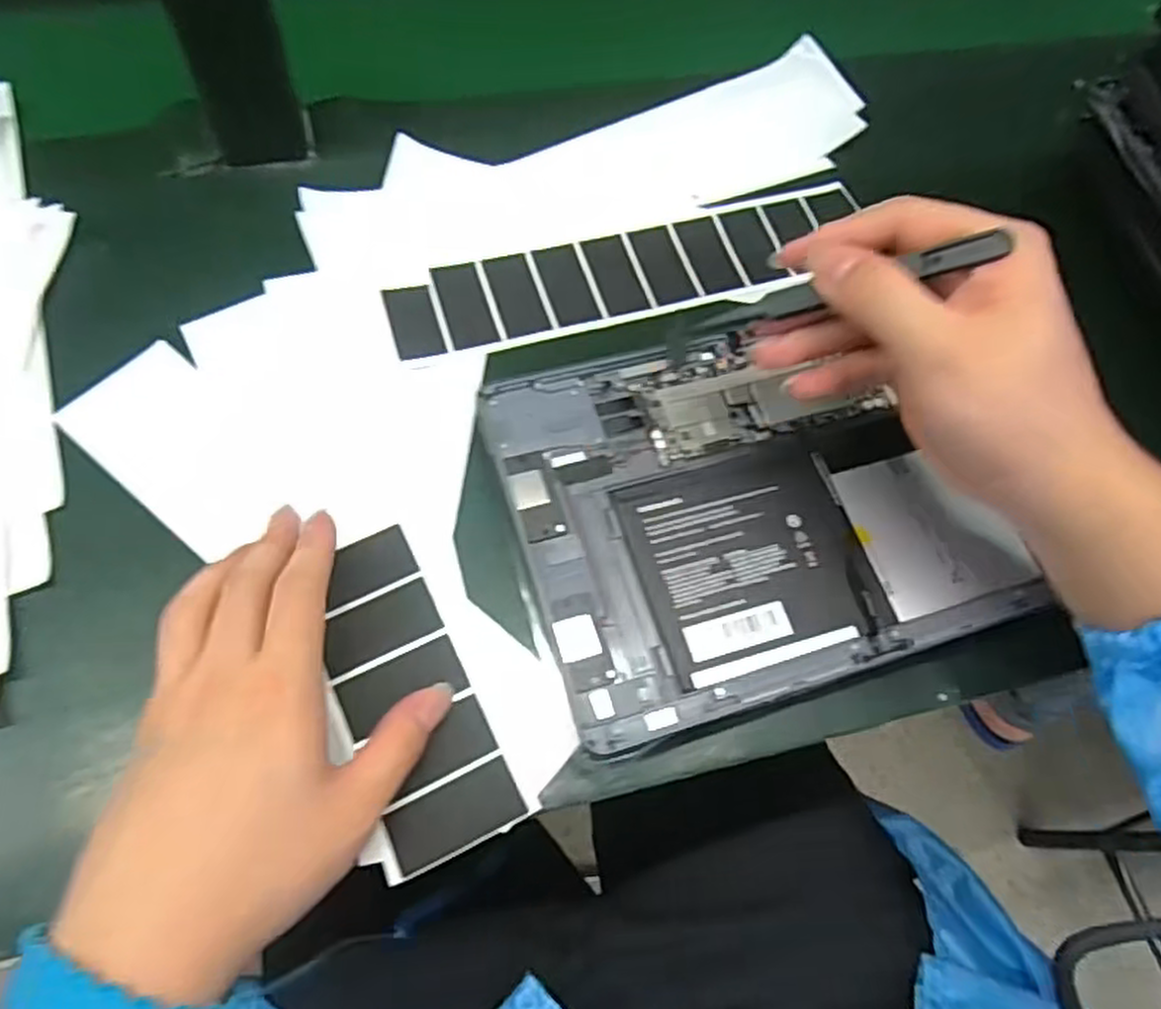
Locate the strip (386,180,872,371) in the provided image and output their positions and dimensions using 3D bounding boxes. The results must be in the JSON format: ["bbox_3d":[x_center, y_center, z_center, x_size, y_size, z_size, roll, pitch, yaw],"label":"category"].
[{"bbox_3d":[0.030,-0.121,0.400,0.257,0.004,0.056,-16,70,-13],"label":"strip"}]

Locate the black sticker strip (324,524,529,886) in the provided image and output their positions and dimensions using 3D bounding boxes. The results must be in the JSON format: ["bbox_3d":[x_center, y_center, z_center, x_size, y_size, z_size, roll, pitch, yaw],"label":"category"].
[{"bbox_3d":[-0.071,0.073,0.303,0.050,0.008,0.128,-22,69,-15],"label":"black sticker strip"}]

